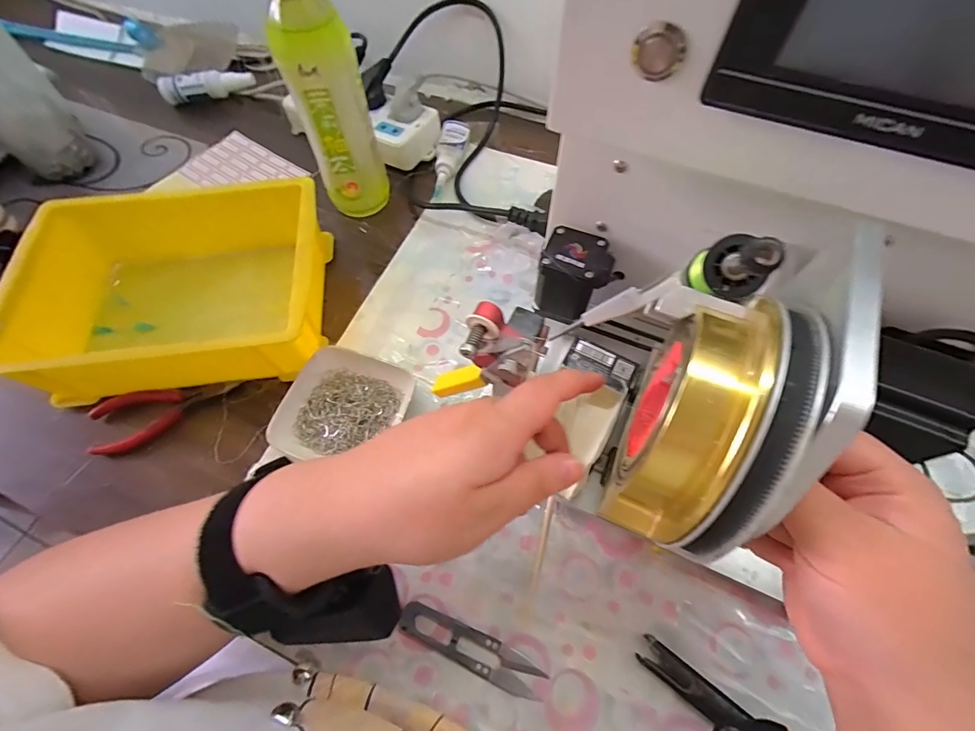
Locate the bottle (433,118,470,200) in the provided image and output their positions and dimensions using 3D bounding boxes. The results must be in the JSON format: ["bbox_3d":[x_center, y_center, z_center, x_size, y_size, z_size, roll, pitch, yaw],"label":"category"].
[{"bbox_3d":[-0.046,-0.243,0.492,0.030,0.022,0.115,11,64,7],"label":"bottle"}]

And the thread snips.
[{"bbox_3d":[-0.011,0.188,0.279,0.100,0.009,0.023,23,66,12],"label":"thread snips"}]

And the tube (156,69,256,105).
[{"bbox_3d":[-0.369,-0.369,0.553,0.115,0.028,0.025,-12,64,-4],"label":"tube"}]

